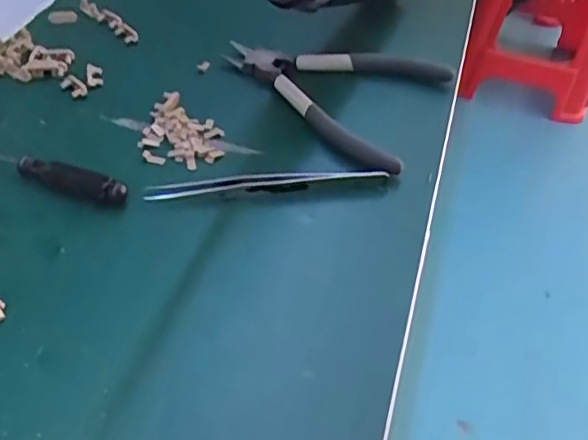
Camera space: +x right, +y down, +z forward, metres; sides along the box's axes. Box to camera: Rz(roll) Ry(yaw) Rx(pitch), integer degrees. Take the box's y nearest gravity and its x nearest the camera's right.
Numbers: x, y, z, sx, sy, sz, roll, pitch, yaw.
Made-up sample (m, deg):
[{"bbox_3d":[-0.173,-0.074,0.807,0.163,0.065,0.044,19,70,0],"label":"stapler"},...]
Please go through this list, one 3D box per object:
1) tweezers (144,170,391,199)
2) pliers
[{"bbox_3d":[-0.013,-0.019,0.324,0.128,0.009,0.010,-2,48,-8],"label":"tweezers"},{"bbox_3d":[0.019,-0.086,0.386,0.137,0.018,0.114,23,49,14],"label":"pliers"}]

